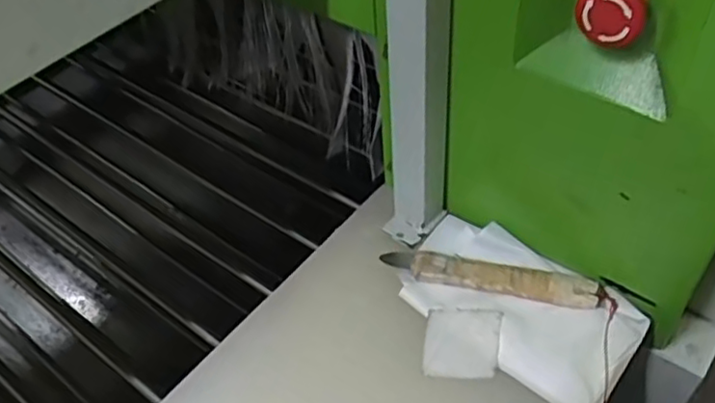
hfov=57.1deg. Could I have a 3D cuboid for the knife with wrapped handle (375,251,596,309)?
[{"bbox_3d":[0.099,0.055,0.502,0.160,0.009,0.030,9,49,13],"label":"knife with wrapped handle"}]

